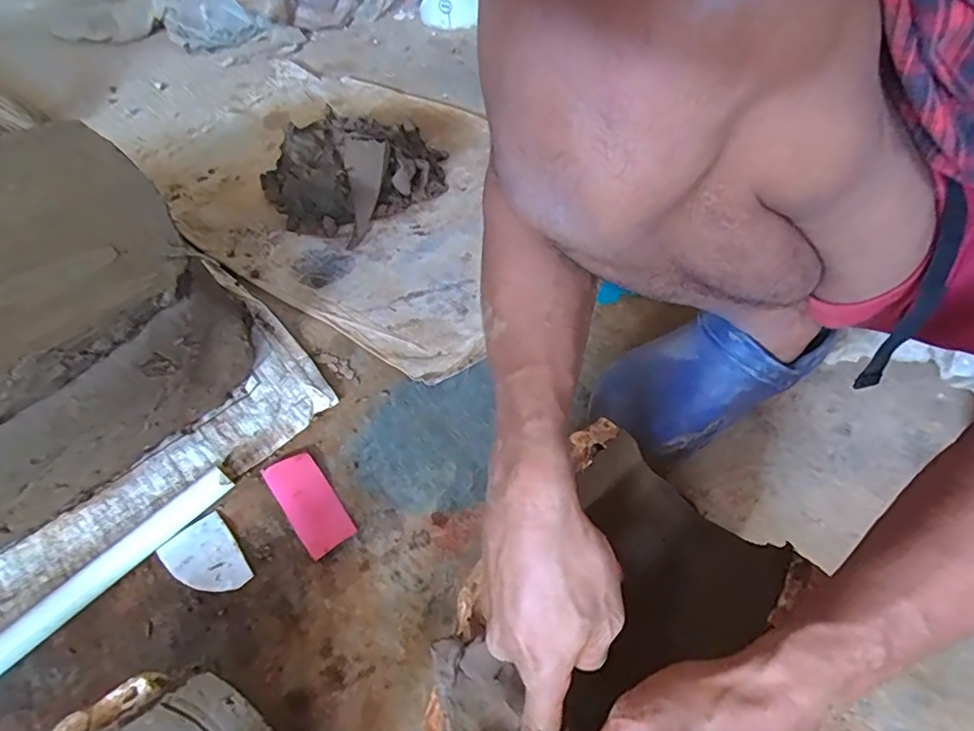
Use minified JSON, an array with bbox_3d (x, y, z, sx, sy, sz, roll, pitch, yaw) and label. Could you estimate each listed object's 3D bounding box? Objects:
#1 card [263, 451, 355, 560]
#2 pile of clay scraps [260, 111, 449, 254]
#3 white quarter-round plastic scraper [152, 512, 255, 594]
[{"bbox_3d":[-0.163,0.123,0.492,0.044,0.006,0.105,-34,58,-20],"label":"card"},{"bbox_3d":[-0.175,-0.283,0.750,0.252,0.091,0.183,-30,56,-18],"label":"pile of clay scraps"},{"bbox_3d":[-0.242,0.169,0.465,0.054,0.005,0.078,-37,59,-28],"label":"white quarter-round plastic scraper"}]

